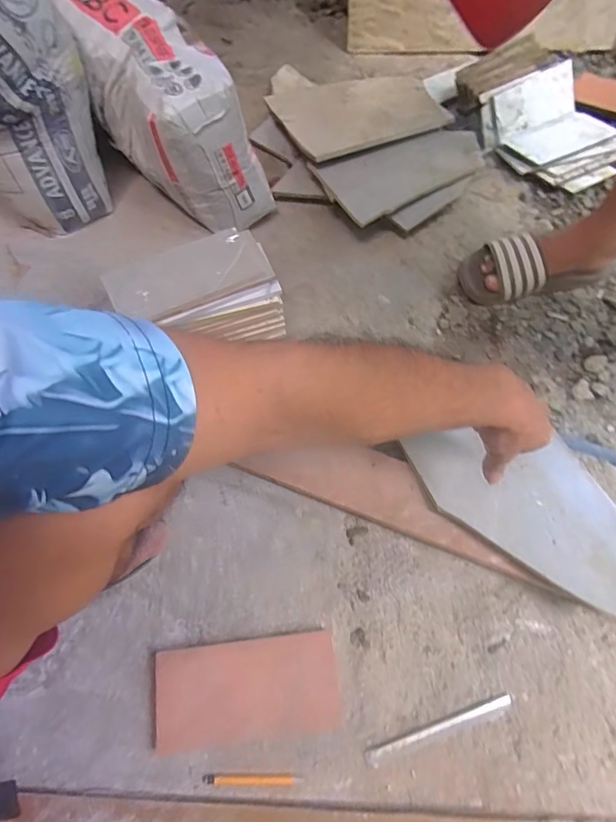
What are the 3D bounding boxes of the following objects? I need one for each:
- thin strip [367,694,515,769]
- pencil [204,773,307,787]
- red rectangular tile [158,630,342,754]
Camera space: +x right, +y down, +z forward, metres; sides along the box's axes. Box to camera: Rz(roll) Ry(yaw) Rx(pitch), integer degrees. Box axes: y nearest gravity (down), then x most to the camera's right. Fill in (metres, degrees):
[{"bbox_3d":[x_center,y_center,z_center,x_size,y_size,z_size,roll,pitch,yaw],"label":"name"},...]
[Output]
[{"bbox_3d":[0.147,0.354,0.539,0.176,0.004,0.014,-18,68,-9],"label":"thin strip"},{"bbox_3d":[-0.060,0.398,0.520,0.105,0.004,0.011,0,66,-1],"label":"pencil"},{"bbox_3d":[-0.069,0.316,0.547,0.204,0.008,0.102,-6,79,-5],"label":"red rectangular tile"}]

